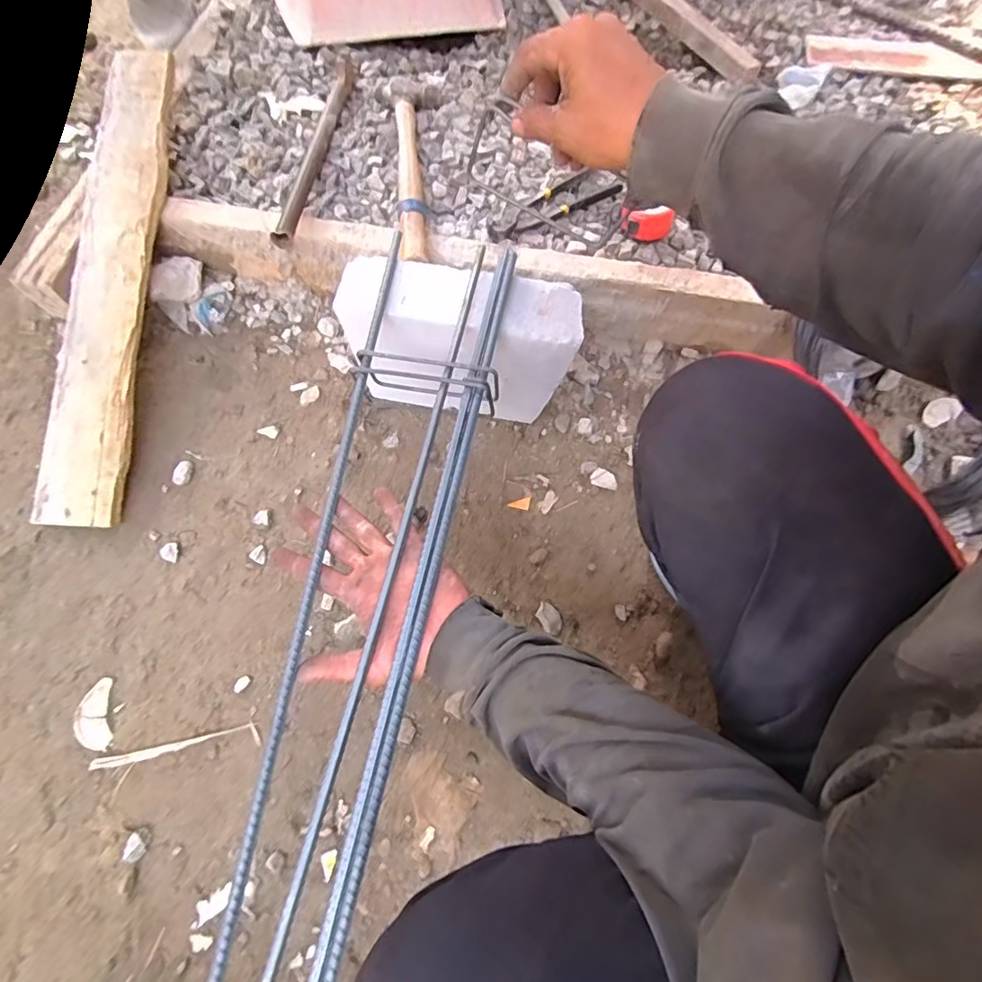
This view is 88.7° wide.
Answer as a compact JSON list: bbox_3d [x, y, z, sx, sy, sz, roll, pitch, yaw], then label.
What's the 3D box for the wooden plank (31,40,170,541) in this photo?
[{"bbox_3d":[-0.524,-0.298,0.693,0.115,0.024,0.680,2,82,2],"label":"wooden plank"}]

